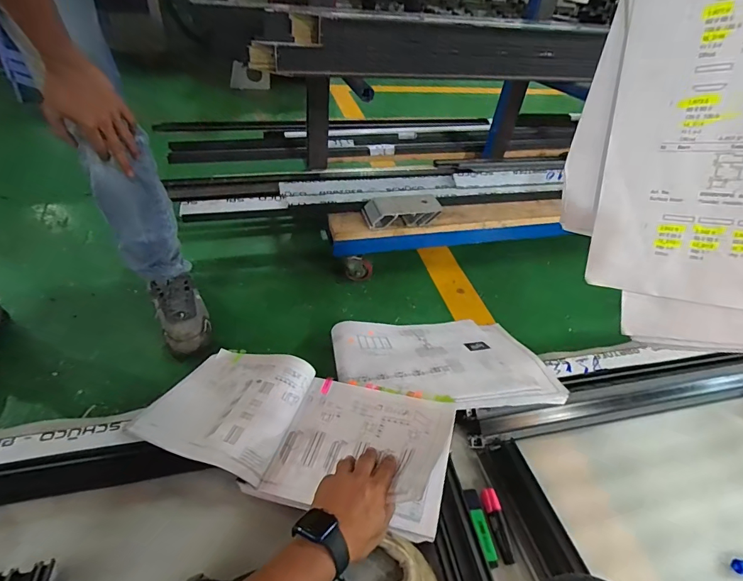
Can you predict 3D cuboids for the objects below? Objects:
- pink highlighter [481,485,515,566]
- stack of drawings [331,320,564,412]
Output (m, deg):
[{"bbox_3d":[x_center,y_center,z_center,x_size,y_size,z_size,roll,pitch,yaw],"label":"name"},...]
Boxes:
[{"bbox_3d":[0.212,0.387,0.674,0.026,0.019,0.108,-5,43,-13],"label":"pink highlighter"},{"bbox_3d":[0.137,0.143,0.881,0.424,0.028,0.303,-1,21,-9],"label":"stack of drawings"}]

